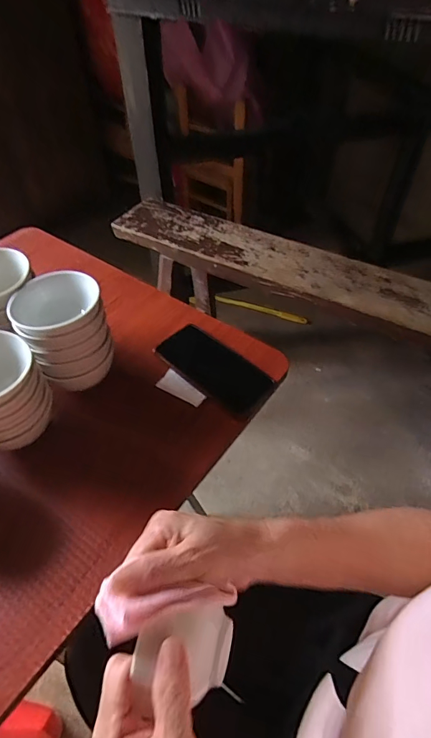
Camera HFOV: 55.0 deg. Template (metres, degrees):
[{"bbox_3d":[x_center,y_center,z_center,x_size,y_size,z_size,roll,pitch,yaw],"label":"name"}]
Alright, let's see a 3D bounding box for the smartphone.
[{"bbox_3d":[-0.002,-0.003,0.558,0.157,0.017,0.078,35,57,27],"label":"smartphone"}]

